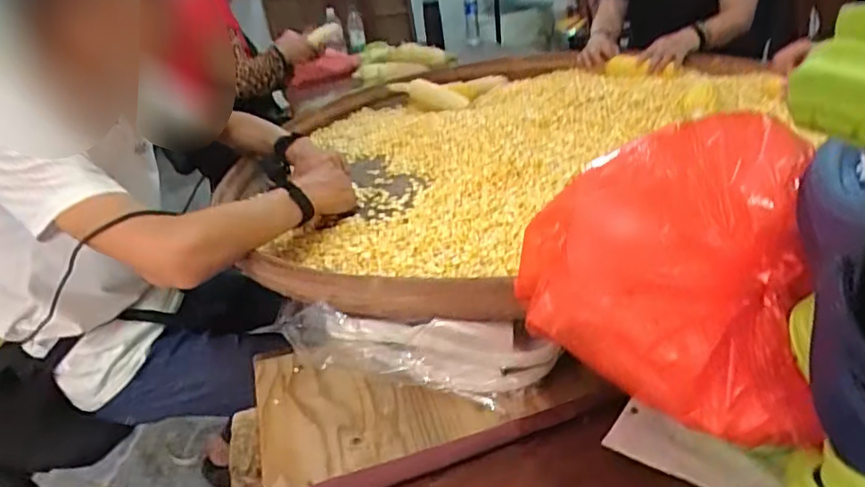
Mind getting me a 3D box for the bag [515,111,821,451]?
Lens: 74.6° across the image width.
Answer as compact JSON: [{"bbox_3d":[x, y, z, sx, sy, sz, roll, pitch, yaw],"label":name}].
[{"bbox_3d":[0.177,0.017,0.464,0.208,0.191,0.155,2,28,18],"label":"bag"}]

